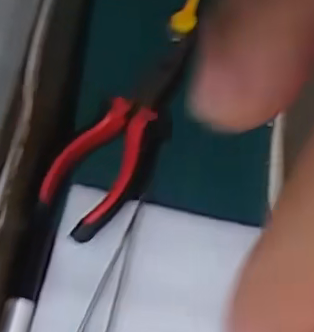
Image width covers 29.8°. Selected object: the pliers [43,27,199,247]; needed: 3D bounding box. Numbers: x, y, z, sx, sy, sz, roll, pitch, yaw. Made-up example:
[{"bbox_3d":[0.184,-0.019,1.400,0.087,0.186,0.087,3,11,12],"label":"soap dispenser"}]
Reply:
[{"bbox_3d":[-0.008,-0.023,0.358,0.048,0.023,0.155,30,66,17],"label":"pliers"}]

